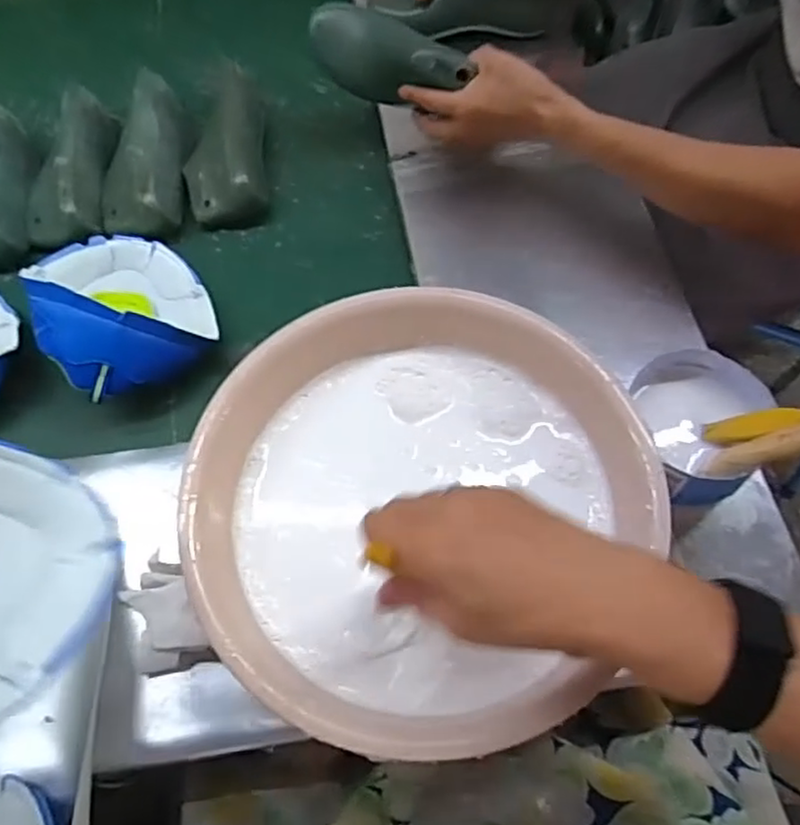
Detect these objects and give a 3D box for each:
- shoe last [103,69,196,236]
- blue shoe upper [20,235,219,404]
[{"bbox_3d":[-0.286,-0.293,0.766,0.093,0.064,0.209,-1,65,2],"label":"shoe last"},{"bbox_3d":[-0.268,-0.113,0.643,0.144,0.094,0.208,-30,68,-11],"label":"blue shoe upper"}]

